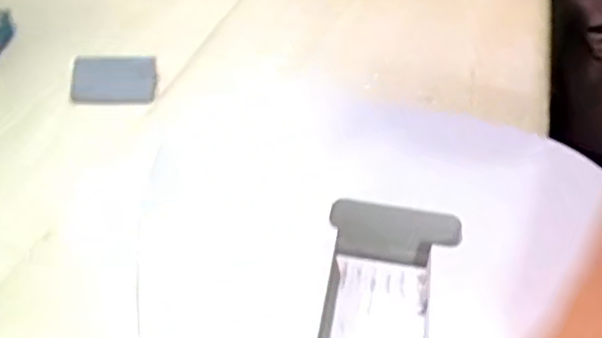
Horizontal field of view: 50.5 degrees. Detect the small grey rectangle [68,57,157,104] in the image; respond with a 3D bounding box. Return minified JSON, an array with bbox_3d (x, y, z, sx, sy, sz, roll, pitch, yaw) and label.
[{"bbox_3d":[-0.161,-0.076,0.549,0.070,0.010,0.040,0,81,-9],"label":"small grey rectangle"}]

